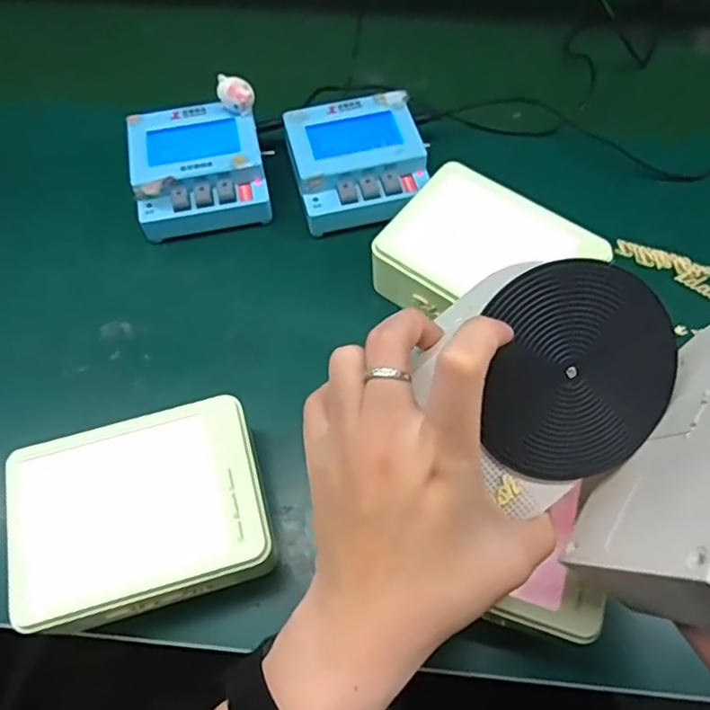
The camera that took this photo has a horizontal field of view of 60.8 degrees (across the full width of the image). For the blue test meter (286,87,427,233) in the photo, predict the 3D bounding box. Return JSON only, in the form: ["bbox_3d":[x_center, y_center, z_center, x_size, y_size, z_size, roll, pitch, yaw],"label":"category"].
[{"bbox_3d":[0.002,-0.153,0.490,0.103,0.049,0.103,-12,62,-6],"label":"blue test meter"}]

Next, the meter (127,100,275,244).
[{"bbox_3d":[-0.124,-0.148,0.488,0.103,0.047,0.099,-11,62,-5],"label":"meter"}]

